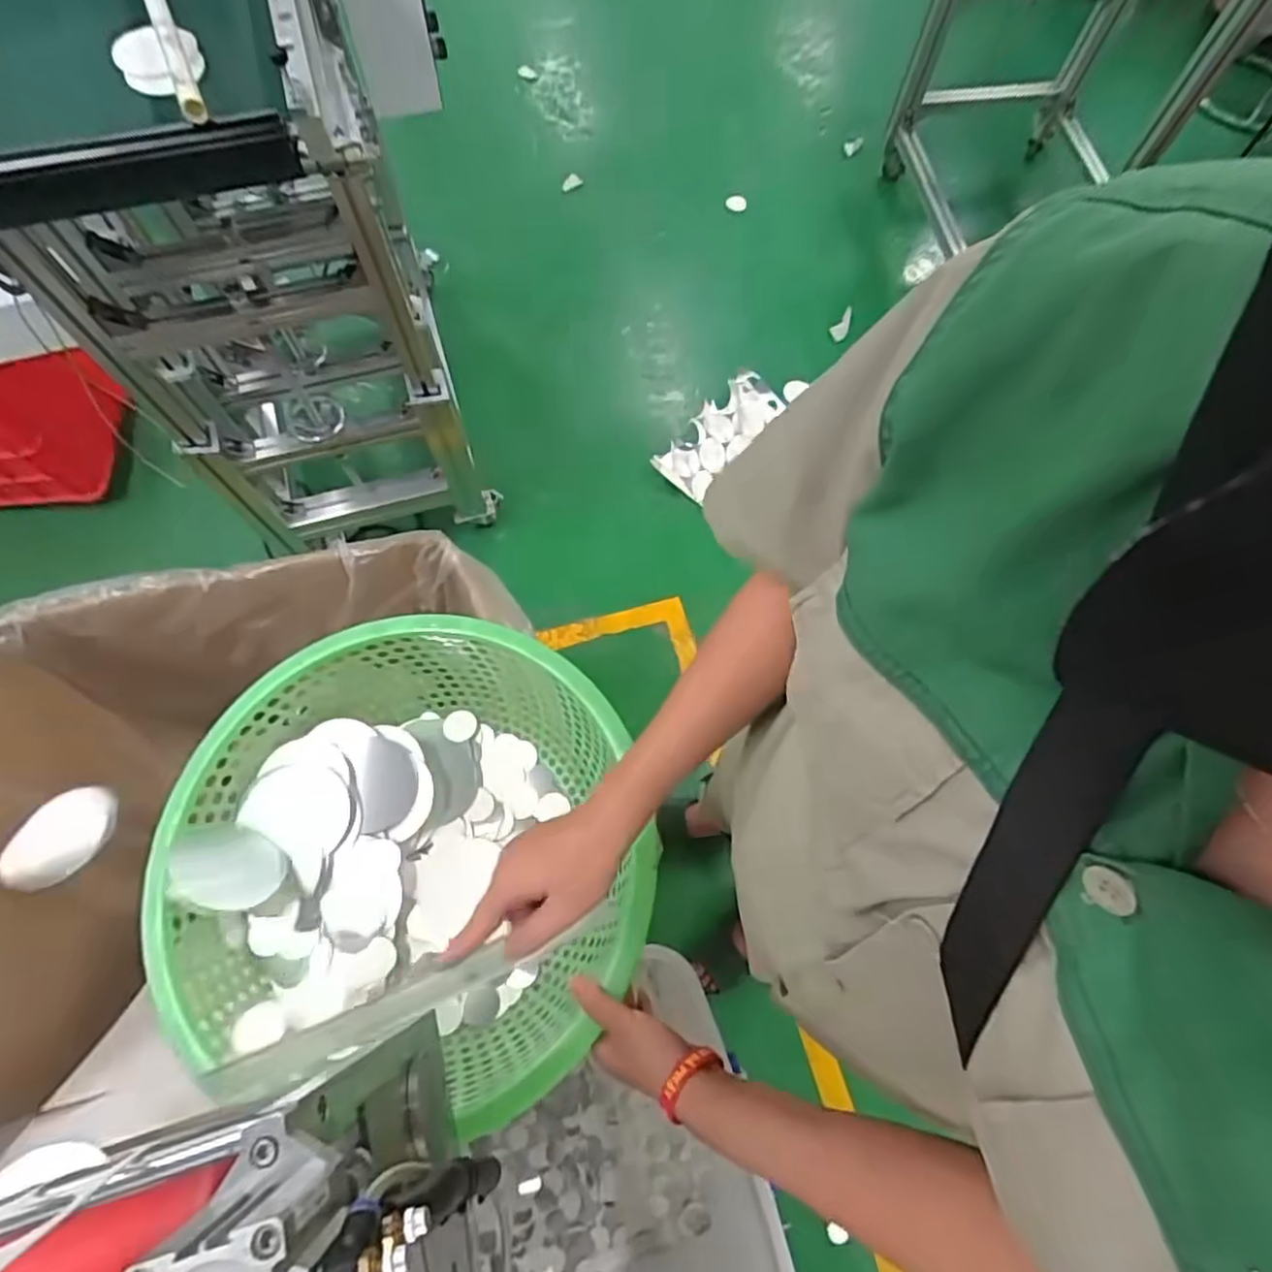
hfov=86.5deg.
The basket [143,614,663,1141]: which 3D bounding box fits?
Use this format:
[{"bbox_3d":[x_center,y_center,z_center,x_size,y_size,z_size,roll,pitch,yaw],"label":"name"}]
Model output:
[{"bbox_3d":[-0.198,0.201,0.629,0.410,0.148,0.405,1,70,-2],"label":"basket"}]

